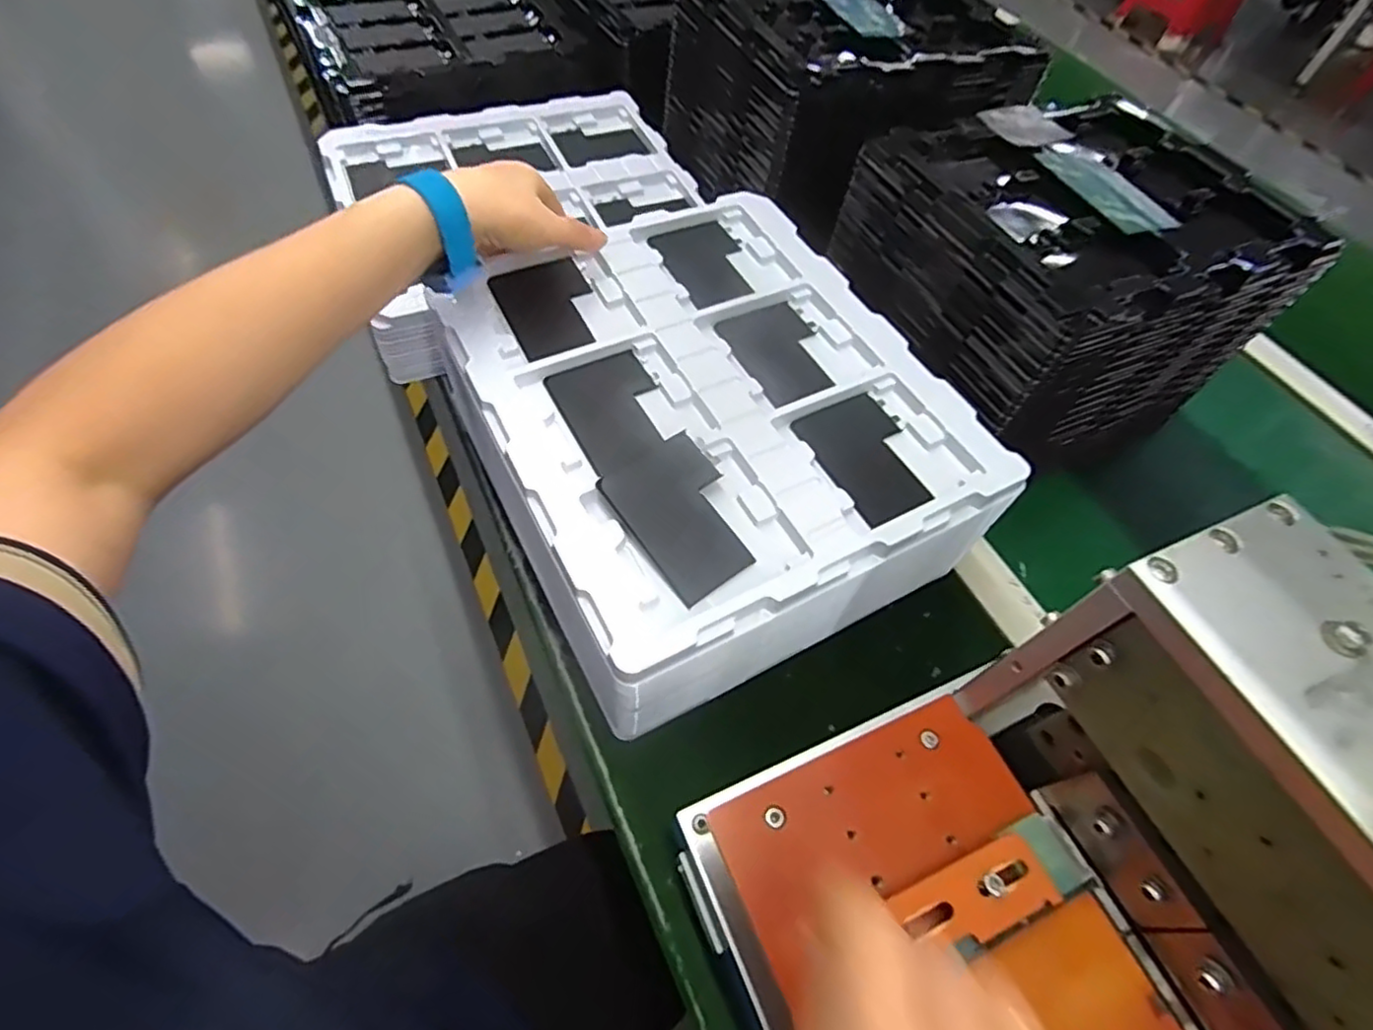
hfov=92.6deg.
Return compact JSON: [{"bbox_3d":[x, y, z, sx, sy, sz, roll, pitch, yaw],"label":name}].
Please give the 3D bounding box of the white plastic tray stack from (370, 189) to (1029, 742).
[{"bbox_3d":[0.005,-0.058,0.458,0.292,0.102,0.316,-24,63,-19],"label":"white plastic tray stack"}]

